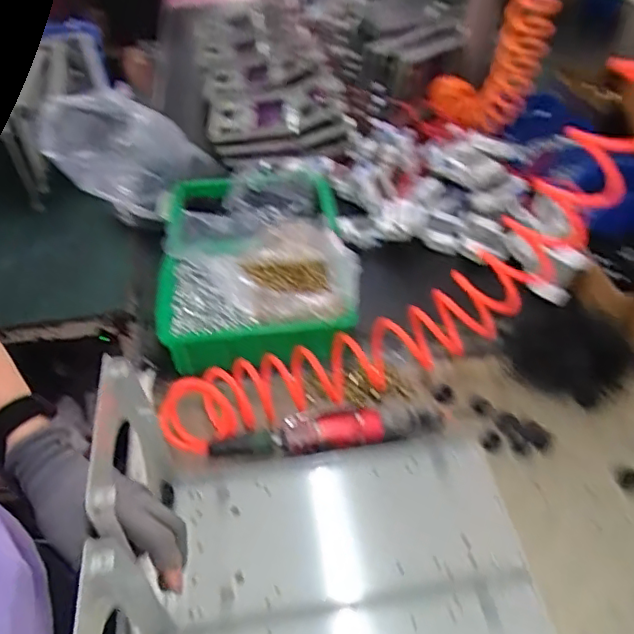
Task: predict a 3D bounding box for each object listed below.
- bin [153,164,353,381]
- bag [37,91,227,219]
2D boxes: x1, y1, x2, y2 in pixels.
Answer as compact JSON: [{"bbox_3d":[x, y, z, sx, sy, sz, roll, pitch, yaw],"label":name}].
[{"bbox_3d":[-0.090,-0.080,0.800,0.247,0.105,0.371,-7,44,-4],"label":"bin"},{"bbox_3d":[-0.300,-0.253,0.893,0.257,0.130,0.140,6,45,9],"label":"bag"}]

